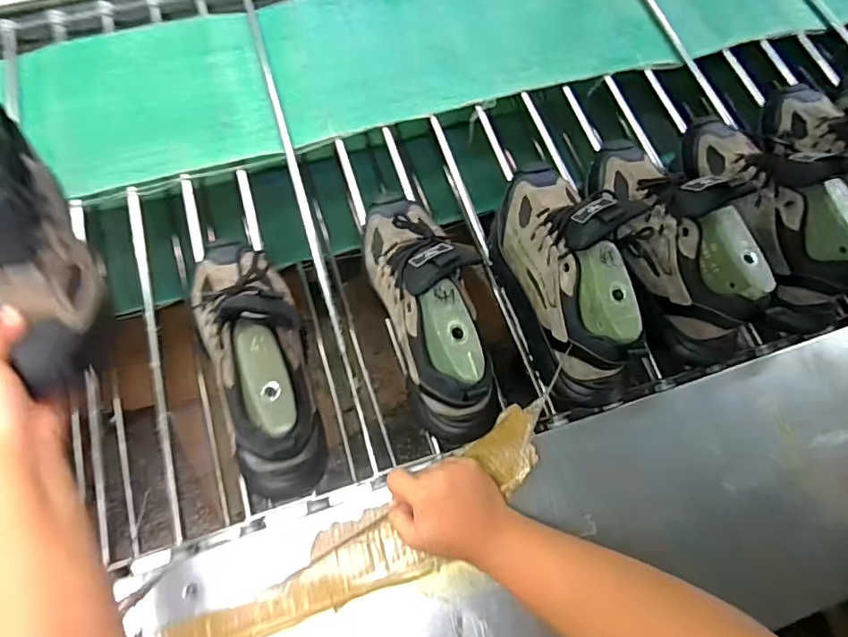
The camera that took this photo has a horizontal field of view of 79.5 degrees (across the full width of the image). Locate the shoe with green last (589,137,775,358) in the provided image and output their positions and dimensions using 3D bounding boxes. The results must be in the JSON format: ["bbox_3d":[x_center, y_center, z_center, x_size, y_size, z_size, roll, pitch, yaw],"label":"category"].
[{"bbox_3d":[0.283,-0.100,0.584,0.097,0.137,0.294,-15,73,-7],"label":"shoe with green last"}]

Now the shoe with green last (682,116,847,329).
[{"bbox_3d":[0.405,-0.135,0.589,0.091,0.134,0.292,-20,73,-9],"label":"shoe with green last"}]

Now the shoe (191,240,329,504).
[{"bbox_3d":[-0.166,0.037,0.500,0.098,0.117,0.262,-20,73,-9],"label":"shoe"}]

